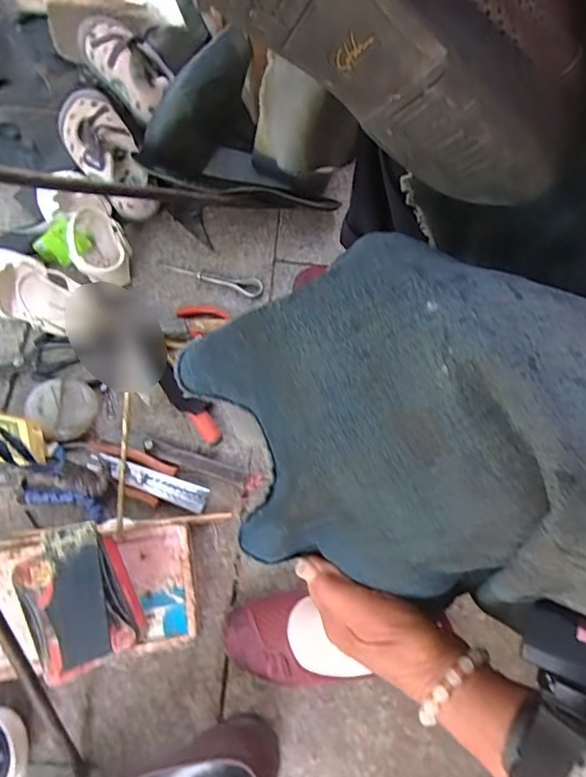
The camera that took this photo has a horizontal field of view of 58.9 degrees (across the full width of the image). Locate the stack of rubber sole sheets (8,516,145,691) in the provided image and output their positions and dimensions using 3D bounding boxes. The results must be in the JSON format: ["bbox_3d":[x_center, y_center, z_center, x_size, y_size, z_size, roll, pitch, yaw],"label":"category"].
[{"bbox_3d":[-0.198,0.194,0.486,0.086,0.067,0.125,-25,72,-8],"label":"stack of rubber sole sheets"}]

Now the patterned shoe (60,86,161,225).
[{"bbox_3d":[-0.235,-0.297,0.667,0.077,0.079,0.165,-33,113,-11],"label":"patterned shoe"}]

